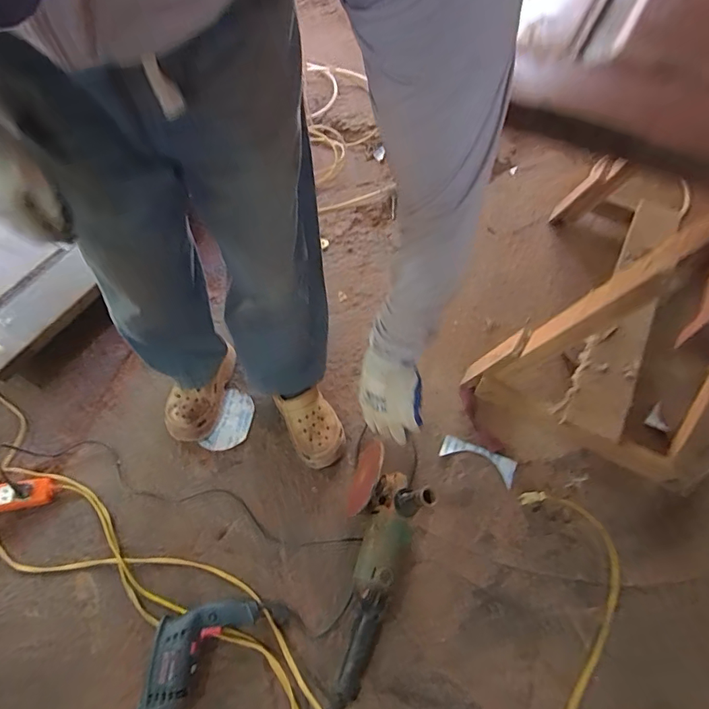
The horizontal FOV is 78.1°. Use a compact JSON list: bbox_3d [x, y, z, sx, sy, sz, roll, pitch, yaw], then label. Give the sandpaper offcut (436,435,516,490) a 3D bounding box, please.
[{"bbox_3d":[0.275,0.233,0.978,0.161,0.008,0.059,21,63,12],"label":"sandpaper offcut"}]

